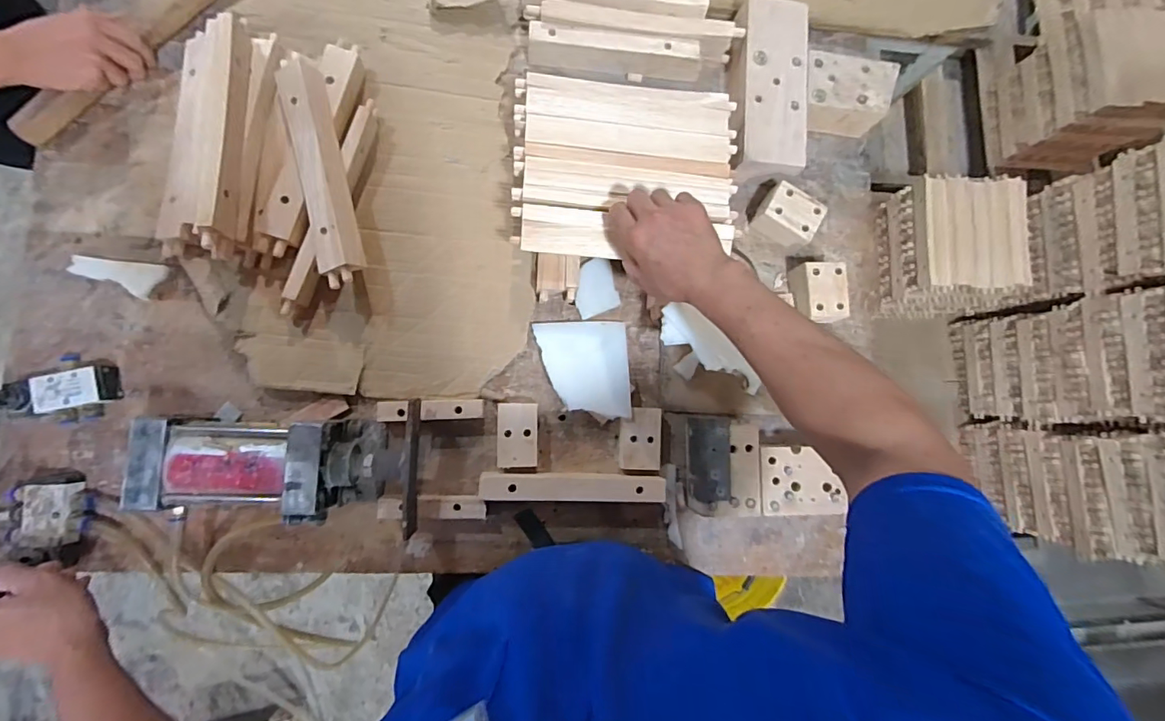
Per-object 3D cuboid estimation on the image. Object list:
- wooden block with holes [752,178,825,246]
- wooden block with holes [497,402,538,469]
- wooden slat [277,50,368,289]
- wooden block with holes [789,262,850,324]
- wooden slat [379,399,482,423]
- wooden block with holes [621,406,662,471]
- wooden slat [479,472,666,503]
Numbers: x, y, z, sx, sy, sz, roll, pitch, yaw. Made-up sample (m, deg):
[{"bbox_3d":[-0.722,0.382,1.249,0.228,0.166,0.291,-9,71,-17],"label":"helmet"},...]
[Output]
[{"bbox_3d":[0.277,-0.194,0.692,0.076,0.050,0.063,34,83,-3],"label":"wooden block with holes"},{"bbox_3d":[-0.080,0.092,0.635,0.048,0.031,0.078,1,85,-6],"label":"wooden block with holes"},{"bbox_3d":[-0.308,-0.223,0.597,0.053,0.027,0.268,-15,87,-7],"label":"wooden slat"},{"bbox_3d":[0.316,-0.088,0.685,0.057,0.054,0.078,-5,86,-7],"label":"wooden block with holes"},{"bbox_3d":[-0.183,0.061,0.624,0.121,0.029,0.024,-1,86,-6],"label":"wooden slat"},{"bbox_3d":[0.071,0.098,0.645,0.050,0.030,0.078,4,85,-6],"label":"wooden block with holes"},{"bbox_3d":[-0.011,0.152,0.608,0.215,0.022,0.033,3,85,-6],"label":"wooden slat"}]

